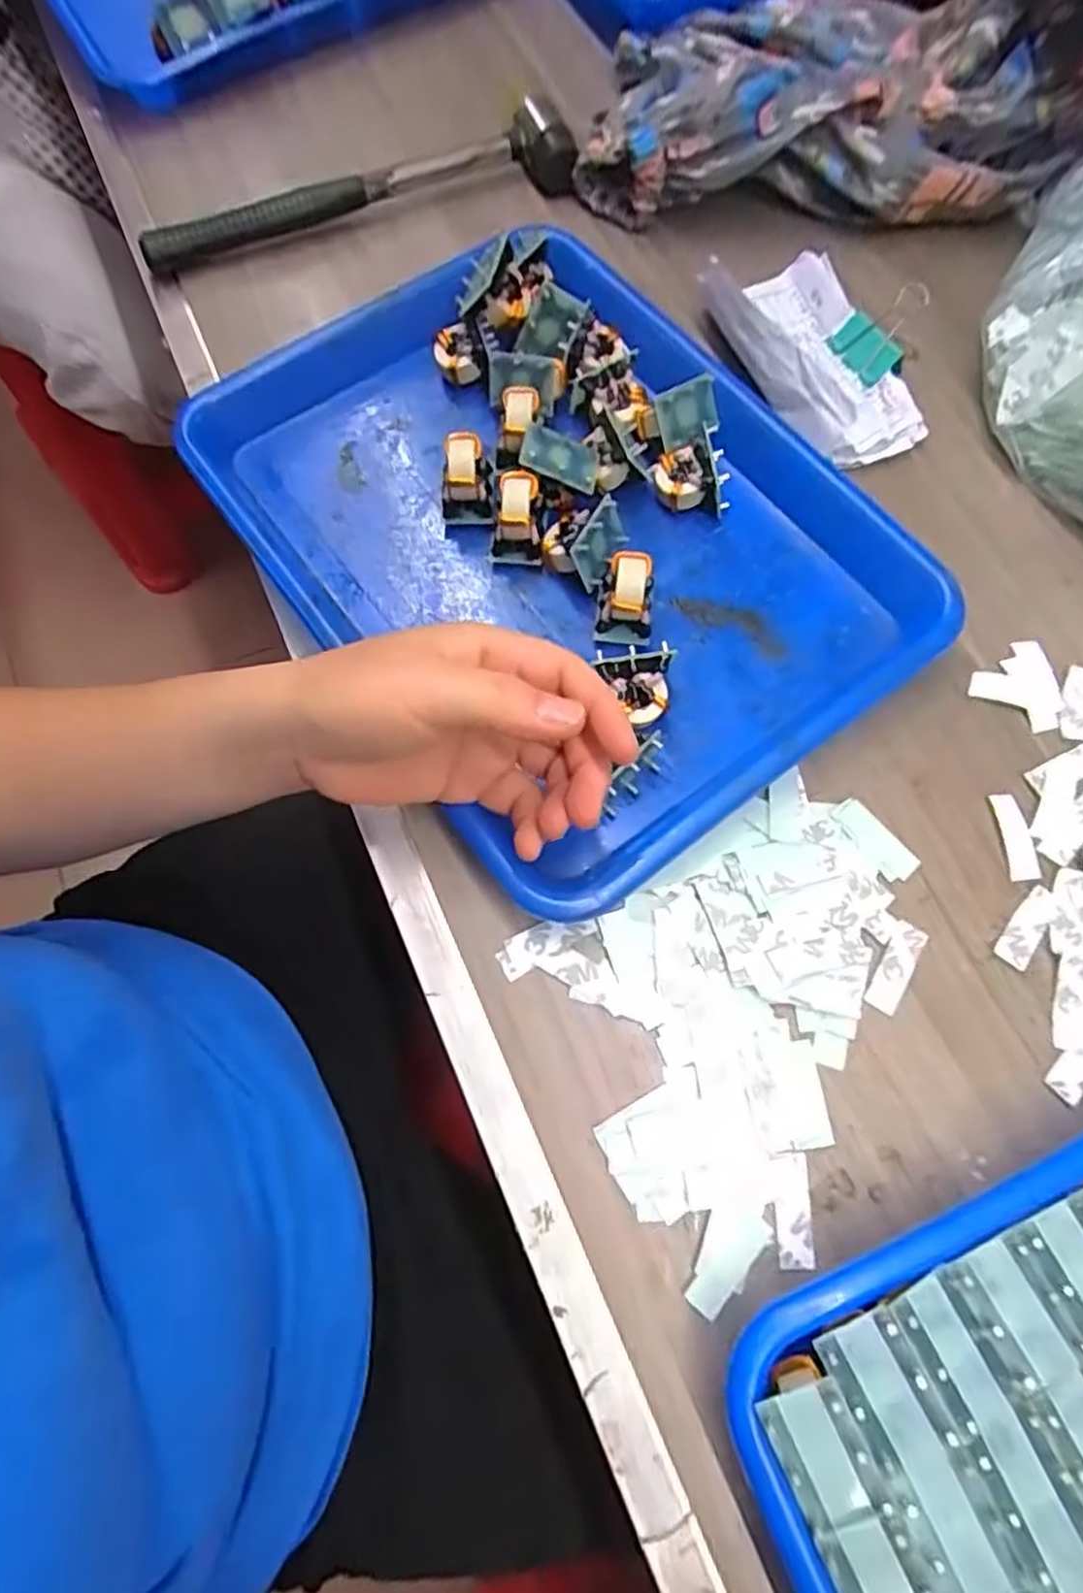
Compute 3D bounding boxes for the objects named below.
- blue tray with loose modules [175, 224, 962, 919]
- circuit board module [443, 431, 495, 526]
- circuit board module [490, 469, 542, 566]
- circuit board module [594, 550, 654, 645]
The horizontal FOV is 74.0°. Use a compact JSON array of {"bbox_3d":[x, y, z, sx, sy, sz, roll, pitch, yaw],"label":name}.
[{"bbox_3d":[0.006,-0.137,0.352,0.254,0.036,0.334,-36,75,-11],"label":"blue tray with loose modules"},{"bbox_3d":[-0.037,-0.158,0.361,0.025,0.037,0.029,-2,72,0],"label":"circuit board module"},{"bbox_3d":[-0.012,-0.136,0.356,0.023,0.036,0.032,6,72,2],"label":"circuit board module"},{"bbox_3d":[0.040,-0.094,0.338,0.026,0.032,0.033,4,72,2],"label":"circuit board module"}]

